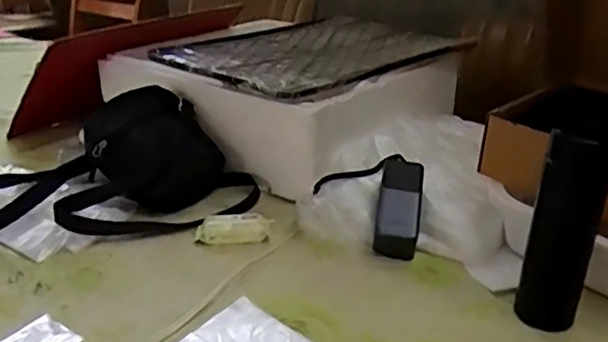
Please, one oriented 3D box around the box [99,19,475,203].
[{"bbox_3d":[-0.023,-0.142,1.089,0.413,0.148,0.511,20,30,36],"label":"box"}]

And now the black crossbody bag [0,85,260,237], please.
[{"bbox_3d":[-0.261,-0.012,0.874,0.381,0.133,0.197,-2,25,-7],"label":"black crossbody bag"}]

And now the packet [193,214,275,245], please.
[{"bbox_3d":[-0.093,0.077,0.822,0.097,0.022,0.051,0,25,-2],"label":"packet"}]

